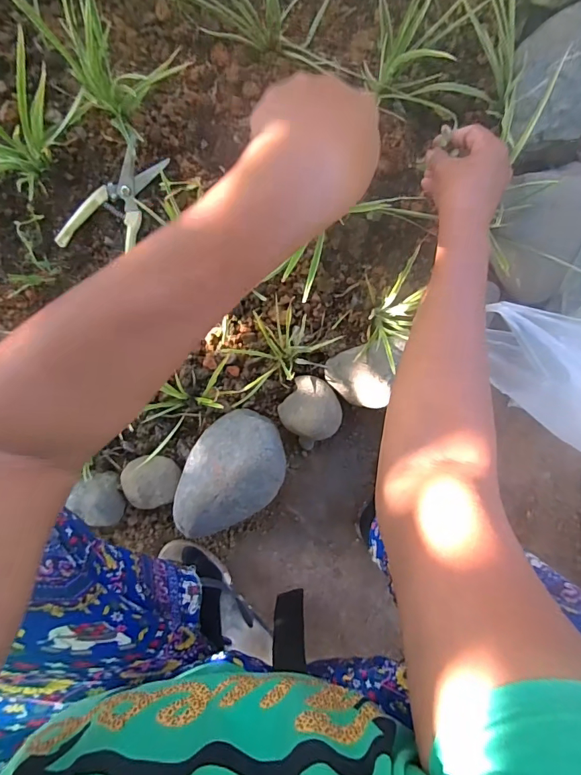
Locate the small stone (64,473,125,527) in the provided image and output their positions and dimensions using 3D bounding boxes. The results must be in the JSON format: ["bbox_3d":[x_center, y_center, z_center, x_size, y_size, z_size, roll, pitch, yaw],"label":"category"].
[{"bbox_3d":[-0.280,0.164,0.621,0.067,0.060,0.066,1,102,3],"label":"small stone"}]

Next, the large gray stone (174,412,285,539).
[{"bbox_3d":[-0.086,0.118,0.584,0.183,0.075,0.123,-42,96,10],"label":"large gray stone"}]

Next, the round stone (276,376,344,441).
[{"bbox_3d":[0.031,0.031,0.573,0.080,0.049,0.077,1,102,3],"label":"round stone"}]

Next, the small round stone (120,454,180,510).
[{"bbox_3d":[-0.200,0.133,0.623,0.078,0.042,0.075,1,102,3],"label":"small round stone"}]

